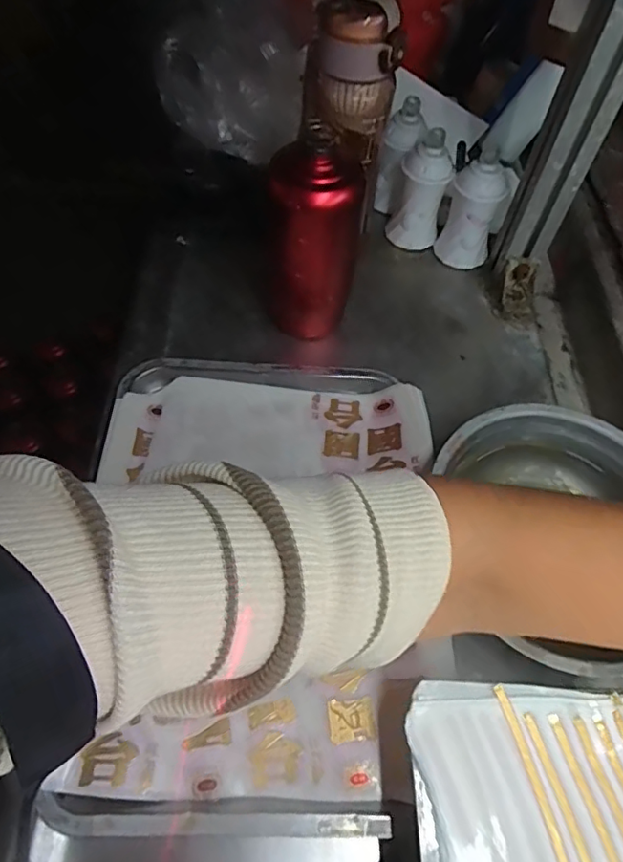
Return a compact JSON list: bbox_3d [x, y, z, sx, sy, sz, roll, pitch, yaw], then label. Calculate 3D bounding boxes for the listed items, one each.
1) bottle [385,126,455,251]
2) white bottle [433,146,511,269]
[{"bbox_3d":[0.116,-0.255,0.582,0.056,0.111,0.049,19,60,10],"label":"bottle"},{"bbox_3d":[0.168,-0.228,0.567,0.055,0.106,0.050,19,60,10],"label":"white bottle"}]

